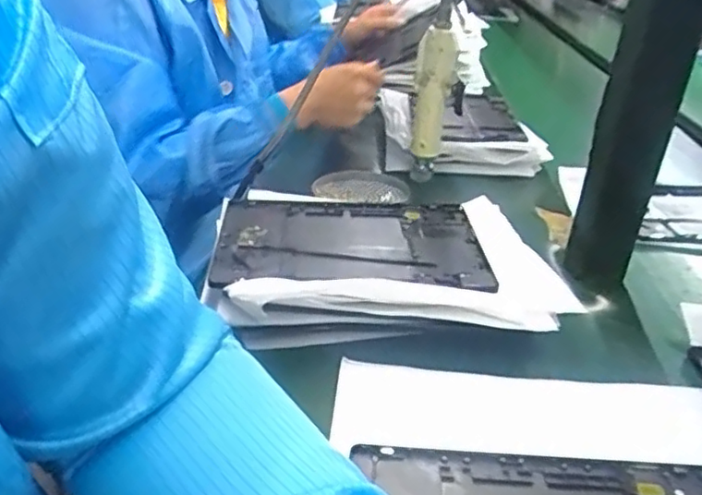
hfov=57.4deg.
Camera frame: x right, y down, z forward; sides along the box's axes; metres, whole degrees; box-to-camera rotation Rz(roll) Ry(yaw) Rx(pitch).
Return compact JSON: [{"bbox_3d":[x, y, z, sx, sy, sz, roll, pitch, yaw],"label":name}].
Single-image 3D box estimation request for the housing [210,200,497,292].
[{"bbox_3d":[0.000,-0.003,0.580,0.231,0.013,0.155,2,27,-4],"label":"housing"}]

